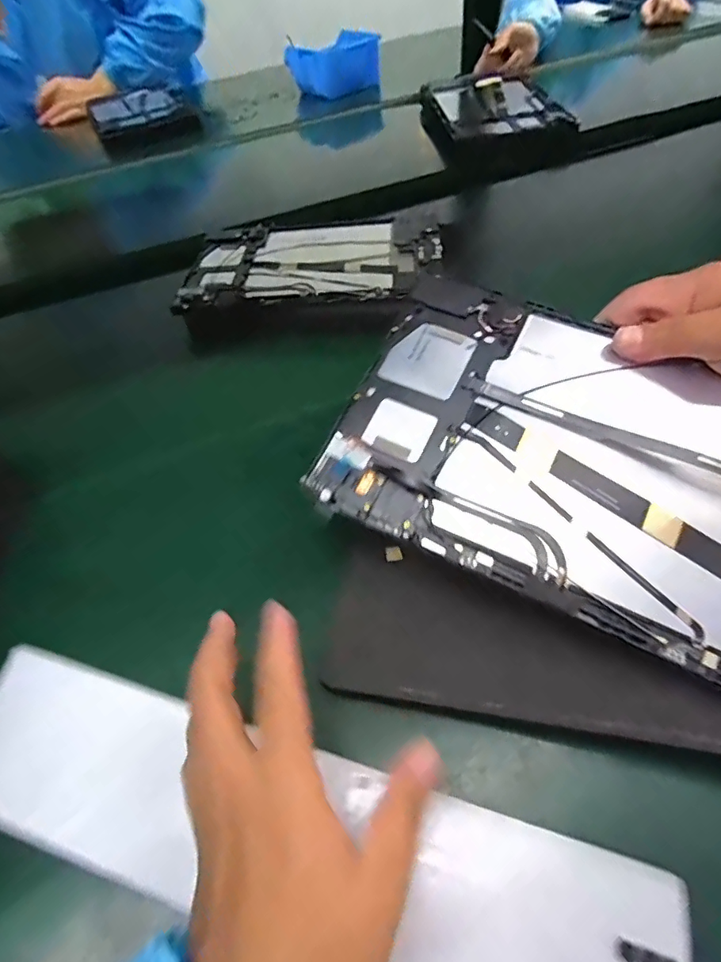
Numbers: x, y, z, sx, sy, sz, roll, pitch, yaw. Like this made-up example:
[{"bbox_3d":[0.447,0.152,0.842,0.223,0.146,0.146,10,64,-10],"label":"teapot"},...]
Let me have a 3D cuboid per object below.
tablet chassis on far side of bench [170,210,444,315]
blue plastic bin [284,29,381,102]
[{"bbox_3d":[-0.045,-0.209,0.484,0.232,0.009,0.147,-1,50,5],"label":"tablet chassis on far side of bench"},{"bbox_3d":[-0.048,-0.698,0.863,0.133,0.068,0.118,-29,53,-17],"label":"blue plastic bin"}]

